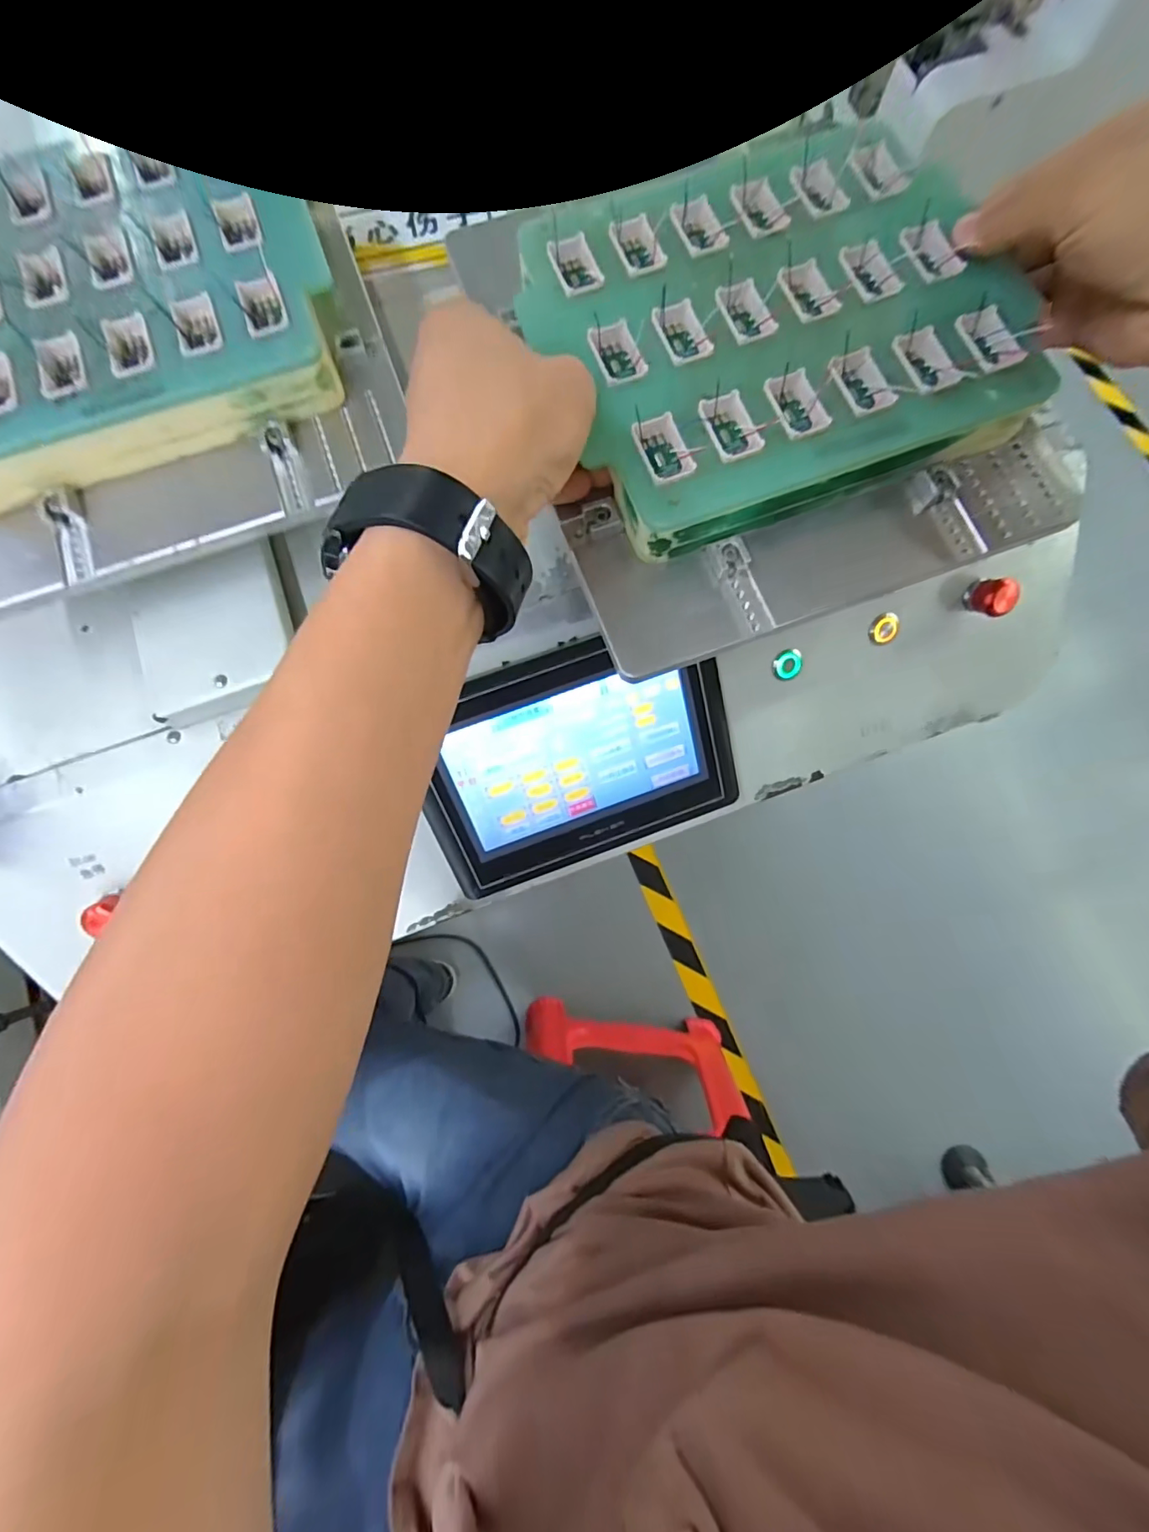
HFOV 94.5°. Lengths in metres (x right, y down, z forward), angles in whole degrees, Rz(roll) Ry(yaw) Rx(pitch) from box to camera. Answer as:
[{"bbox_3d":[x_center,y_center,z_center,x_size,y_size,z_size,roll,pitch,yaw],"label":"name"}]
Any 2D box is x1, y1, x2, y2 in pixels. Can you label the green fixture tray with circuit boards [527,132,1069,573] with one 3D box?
[{"bbox_3d":[0.094,-0.209,0.256,0.207,0.027,0.175,-19,79,-4],"label":"green fixture tray with circuit boards"}]

